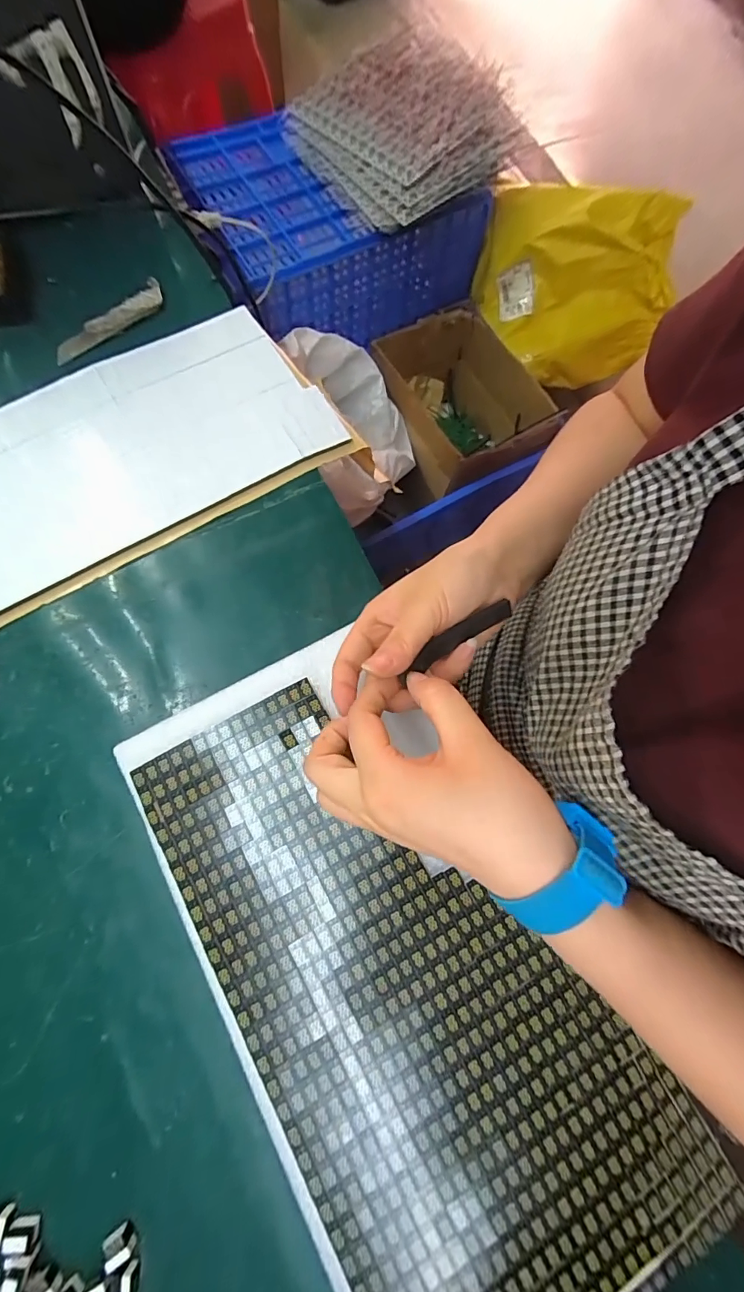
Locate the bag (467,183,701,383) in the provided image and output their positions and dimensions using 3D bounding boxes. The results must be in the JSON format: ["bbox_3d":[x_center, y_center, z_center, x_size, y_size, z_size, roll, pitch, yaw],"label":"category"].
[{"bbox_3d":[0.441,-0.760,0.987,0.418,0.333,0.092,6,45,2],"label":"bag"}]

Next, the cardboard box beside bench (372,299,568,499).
[{"bbox_3d":[0.196,-0.511,1.045,0.295,0.250,0.379,-25,78,-10],"label":"cardboard box beside bench"}]

